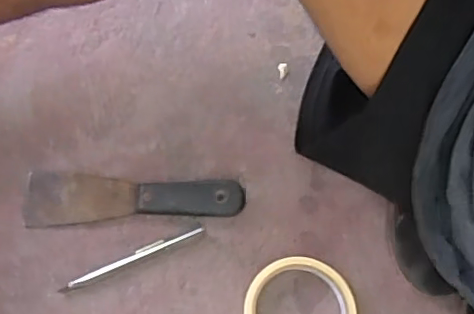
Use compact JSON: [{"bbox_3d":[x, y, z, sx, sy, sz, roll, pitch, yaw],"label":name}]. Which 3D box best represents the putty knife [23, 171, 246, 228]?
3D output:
[{"bbox_3d":[-0.093,0.037,0.509,0.195,0.016,0.049,1,73,-2],"label":"putty knife"}]

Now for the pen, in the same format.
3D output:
[{"bbox_3d":[-0.092,0.088,0.495,0.131,0.009,0.009,-22,75,-9],"label":"pen"}]

